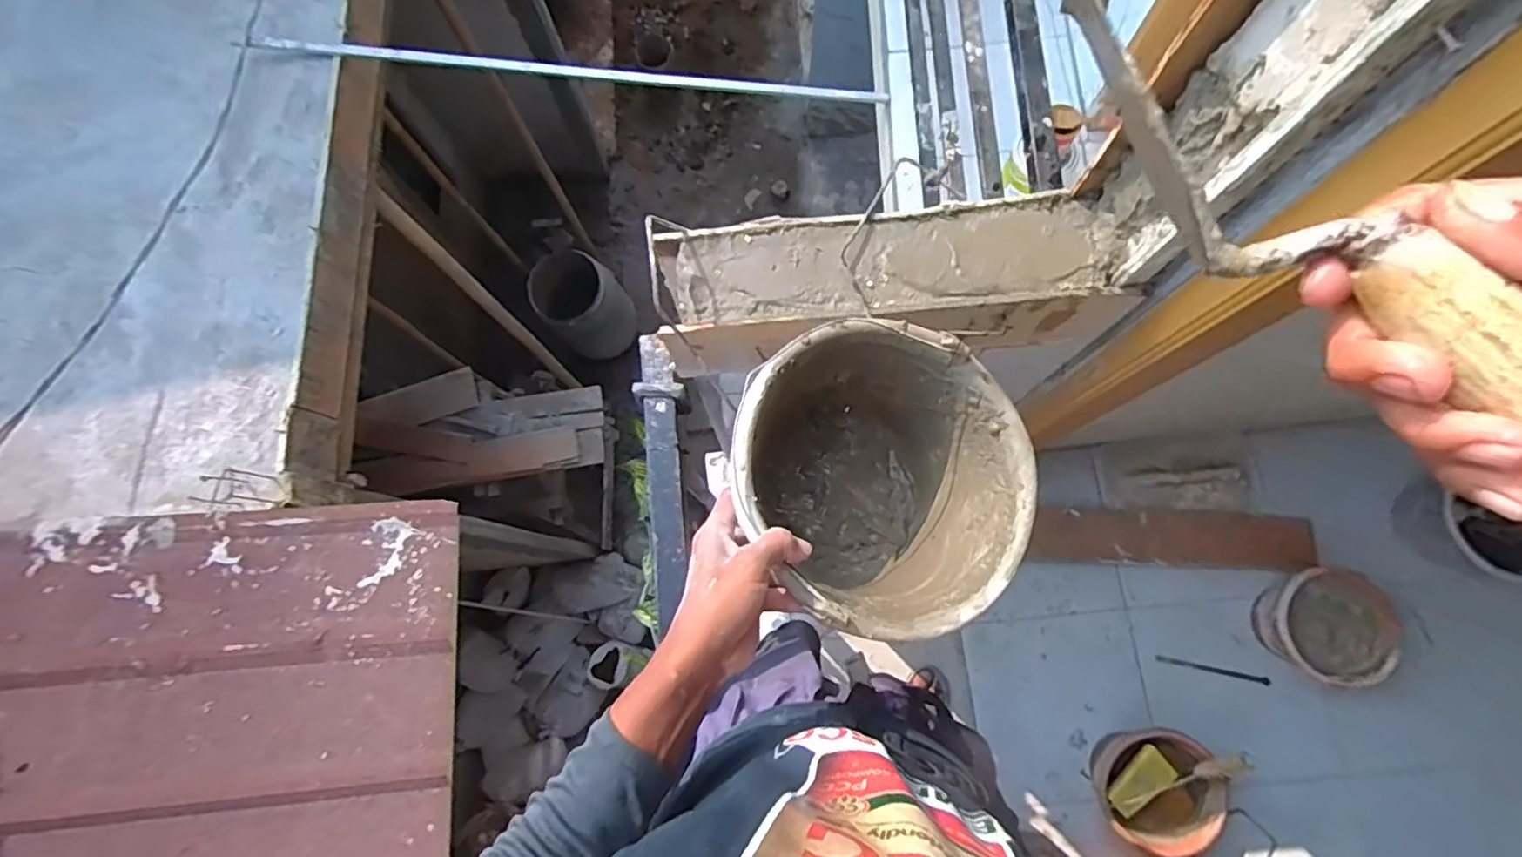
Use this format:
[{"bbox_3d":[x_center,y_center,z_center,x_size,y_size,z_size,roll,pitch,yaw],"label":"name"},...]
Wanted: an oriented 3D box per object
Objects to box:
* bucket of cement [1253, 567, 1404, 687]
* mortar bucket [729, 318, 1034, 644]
[{"bbox_3d":[1.257,0.440,1.452,0.233,0.123,0.239,5,77,3],"label":"bucket of cement"},{"bbox_3d":[0.081,0.053,0.607,0.257,0.208,0.257,3,78,-16],"label":"mortar bucket"}]

